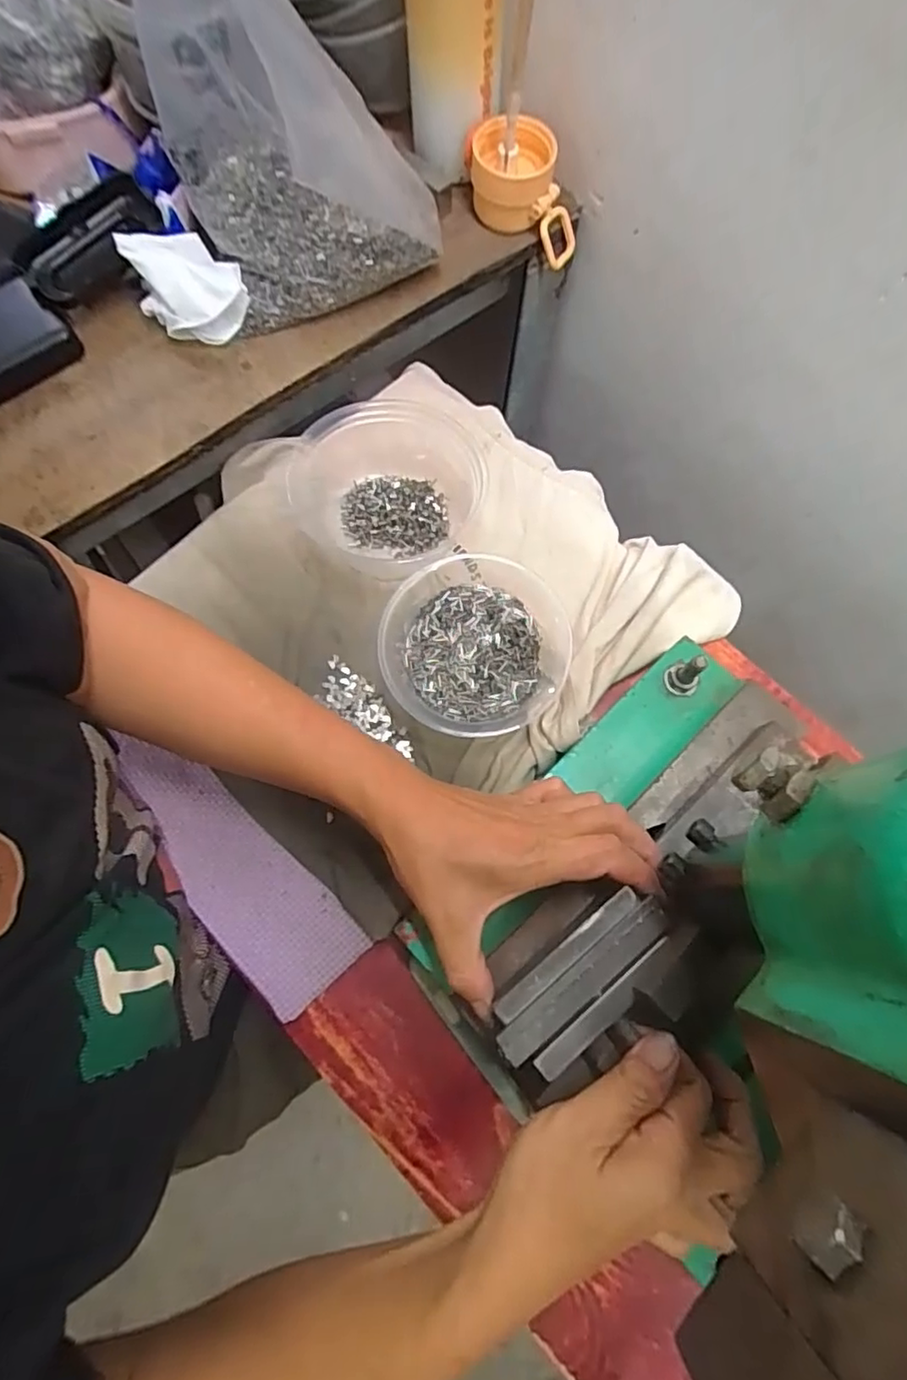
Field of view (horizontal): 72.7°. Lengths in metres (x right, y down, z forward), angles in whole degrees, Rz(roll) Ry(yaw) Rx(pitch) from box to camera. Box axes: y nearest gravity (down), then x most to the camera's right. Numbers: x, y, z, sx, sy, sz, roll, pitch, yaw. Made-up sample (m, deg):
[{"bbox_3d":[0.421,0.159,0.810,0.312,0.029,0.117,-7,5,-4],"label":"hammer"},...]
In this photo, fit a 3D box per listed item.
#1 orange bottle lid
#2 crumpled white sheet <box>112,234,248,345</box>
[{"bbox_3d":[0.057,-0.408,0.510,0.091,0.073,0.068,0,74,0],"label":"orange bottle lid"},{"bbox_3d":[-0.197,-0.301,0.461,0.069,0.044,0.081,-31,76,-9],"label":"crumpled white sheet"}]

